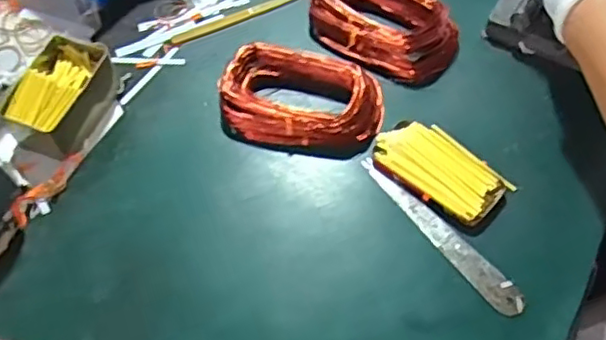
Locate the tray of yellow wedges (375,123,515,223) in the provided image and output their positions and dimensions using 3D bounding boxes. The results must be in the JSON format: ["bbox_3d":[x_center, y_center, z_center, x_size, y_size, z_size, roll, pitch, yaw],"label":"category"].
[{"bbox_3d":[0.154,-0.004,0.693,0.142,0.021,0.085,37,65,22],"label":"tray of yellow wedges"}]

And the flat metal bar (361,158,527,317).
[{"bbox_3d":[0.142,0.065,0.655,0.031,0.008,0.222,-37,61,-11],"label":"flat metal bar"}]

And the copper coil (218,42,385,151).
[{"bbox_3d":[-0.002,-0.086,0.742,0.192,0.037,0.120,8,58,6],"label":"copper coil"}]

